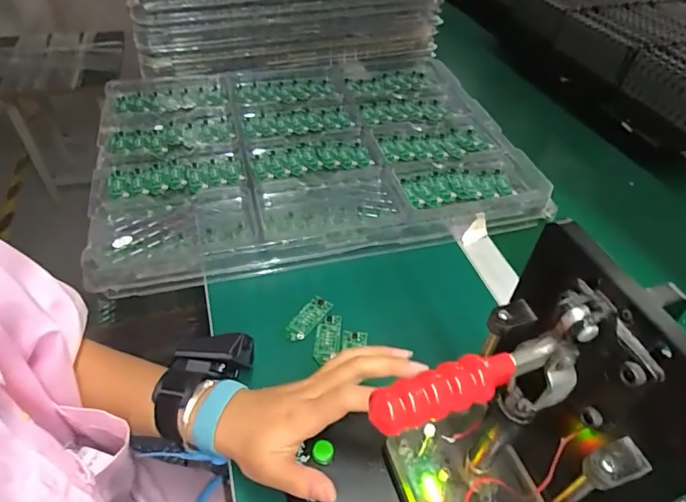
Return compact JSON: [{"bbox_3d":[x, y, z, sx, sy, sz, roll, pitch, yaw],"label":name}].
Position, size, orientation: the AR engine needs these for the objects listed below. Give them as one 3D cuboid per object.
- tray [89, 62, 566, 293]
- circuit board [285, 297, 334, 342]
[{"bbox_3d":[-0.051,-0.150,0.673,0.563,0.044,0.441,-12,48,-15],"label":"tray"},{"bbox_3d":[-0.036,0.069,0.481,0.022,0.009,0.056,30,51,23],"label":"circuit board"}]

